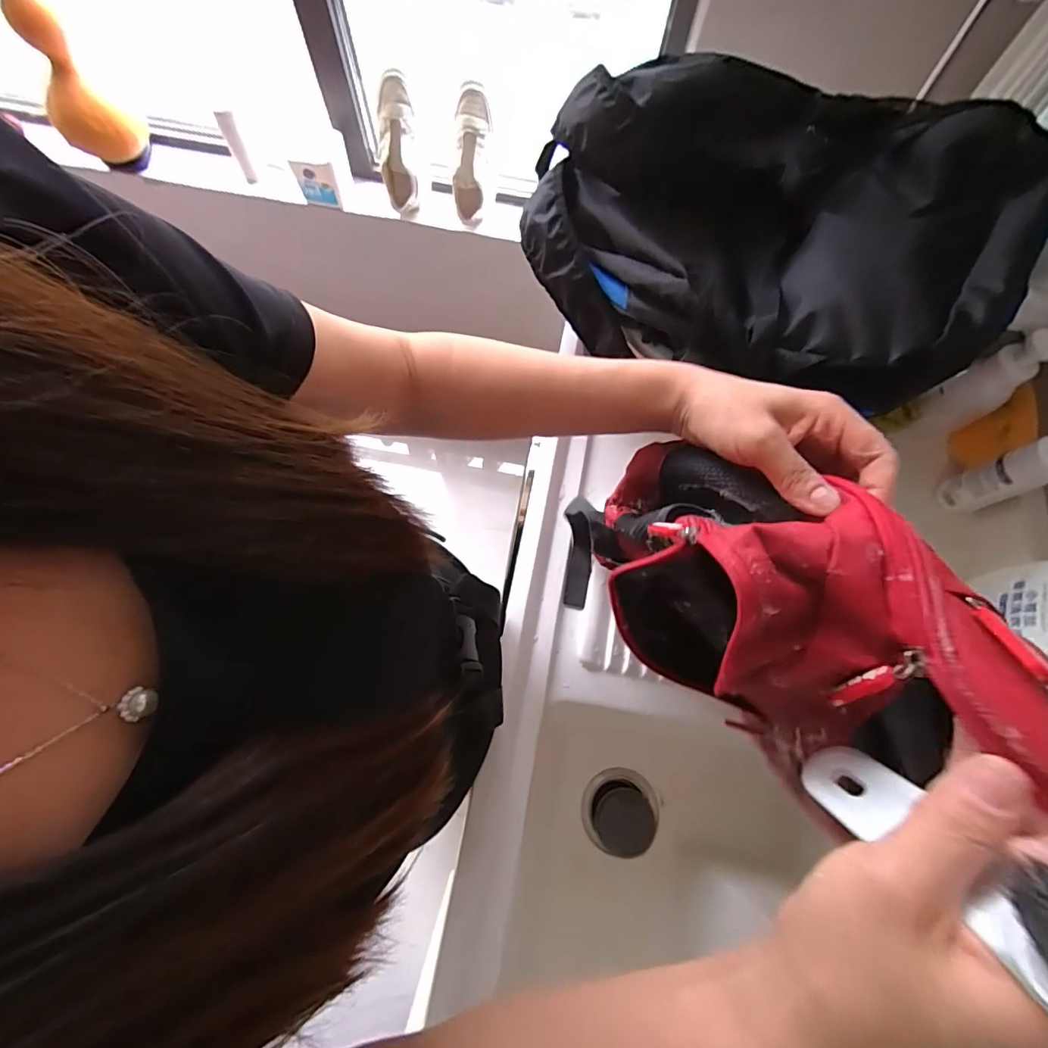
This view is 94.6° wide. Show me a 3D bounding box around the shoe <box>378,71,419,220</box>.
[{"bbox_3d":[-0.271,-0.794,1.044,0.091,0.266,0.083,9,50,0],"label":"shoe"}]

